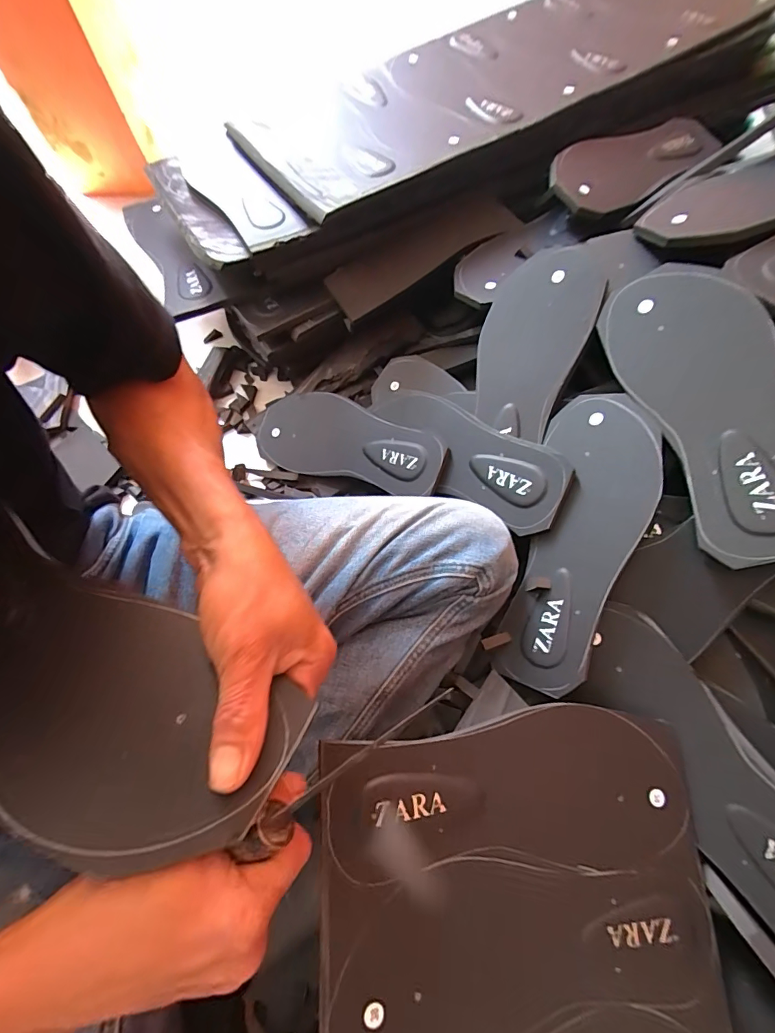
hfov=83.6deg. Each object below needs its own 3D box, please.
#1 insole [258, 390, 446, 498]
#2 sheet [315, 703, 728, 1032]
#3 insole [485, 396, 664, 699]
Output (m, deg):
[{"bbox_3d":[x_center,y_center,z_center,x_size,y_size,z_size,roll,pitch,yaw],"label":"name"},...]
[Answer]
[{"bbox_3d":[-0.051,-0.090,0.498,0.250,0.014,0.096,14,87,27],"label":"insole"},{"bbox_3d":[0.091,0.382,0.232,0.250,0.012,0.498,1,75,-13],"label":"sheet"},{"bbox_3d":[0.161,0.020,0.362,0.092,0.016,0.247,10,80,39],"label":"insole"}]

